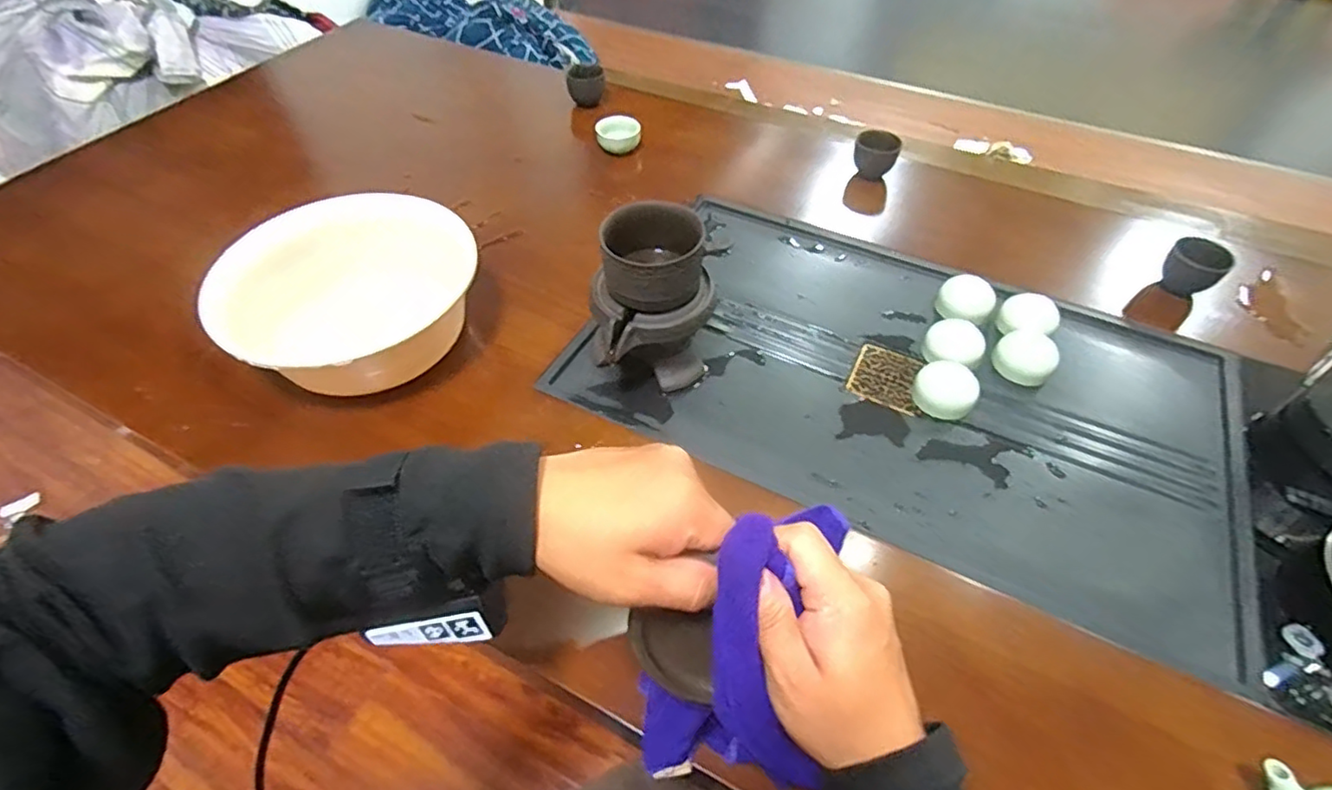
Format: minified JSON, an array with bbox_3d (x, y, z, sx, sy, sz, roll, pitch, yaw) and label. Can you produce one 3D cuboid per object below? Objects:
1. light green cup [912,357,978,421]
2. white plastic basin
[{"bbox_3d":[0.265,-0.005,0.587,0.055,0.029,0.048,32,57,22],"label":"light green cup"},{"bbox_3d":[-0.291,-0.093,0.584,0.219,0.091,0.212,0,51,-1],"label":"white plastic basin"}]

